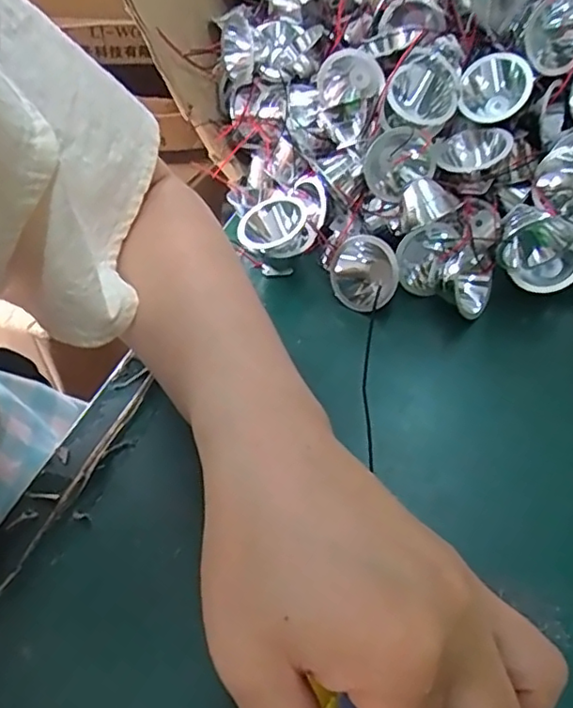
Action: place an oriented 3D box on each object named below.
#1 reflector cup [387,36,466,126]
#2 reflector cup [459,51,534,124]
[{"bbox_3d":[0.087,-0.164,0.366,0.037,0.037,0.040,0,45,0],"label":"reflector cup"},{"bbox_3d":[0.132,-0.166,0.378,0.040,0.035,0.030,14,47,14],"label":"reflector cup"}]

